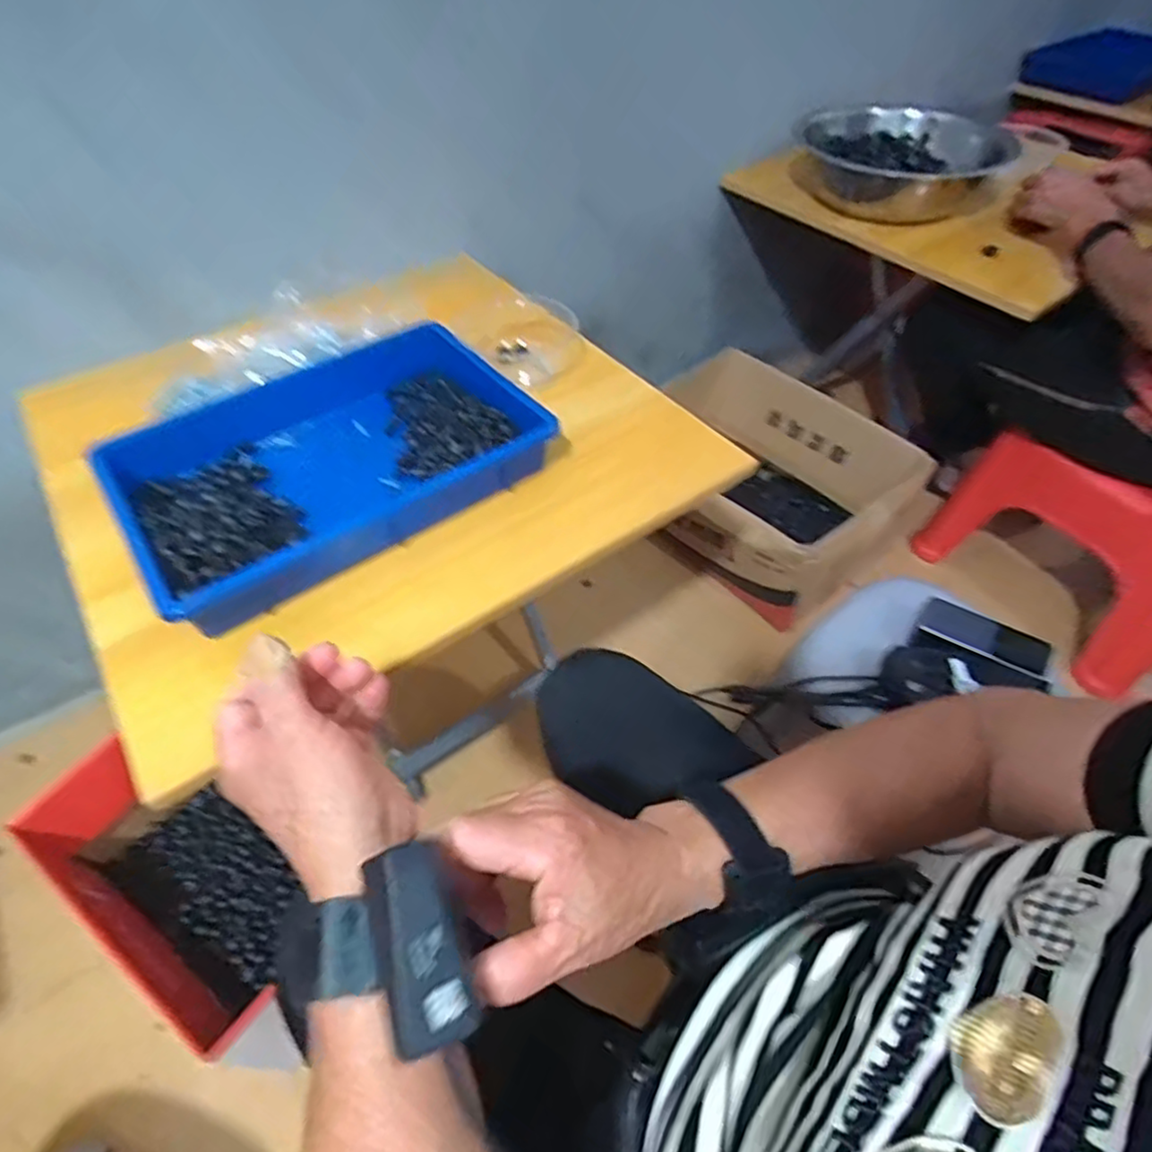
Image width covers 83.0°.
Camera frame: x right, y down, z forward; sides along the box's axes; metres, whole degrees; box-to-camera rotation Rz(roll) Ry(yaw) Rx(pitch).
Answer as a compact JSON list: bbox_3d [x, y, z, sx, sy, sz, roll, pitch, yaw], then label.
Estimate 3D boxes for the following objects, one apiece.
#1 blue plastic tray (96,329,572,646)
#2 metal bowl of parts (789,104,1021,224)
[{"bbox_3d":[-0.240,-0.117,0.639,0.366,0.065,0.265,-31,57,-23],"label":"blue plastic tray"},{"bbox_3d":[0.530,-0.687,1.080,0.338,0.074,0.310,0,51,0],"label":"metal bowl of parts"}]

